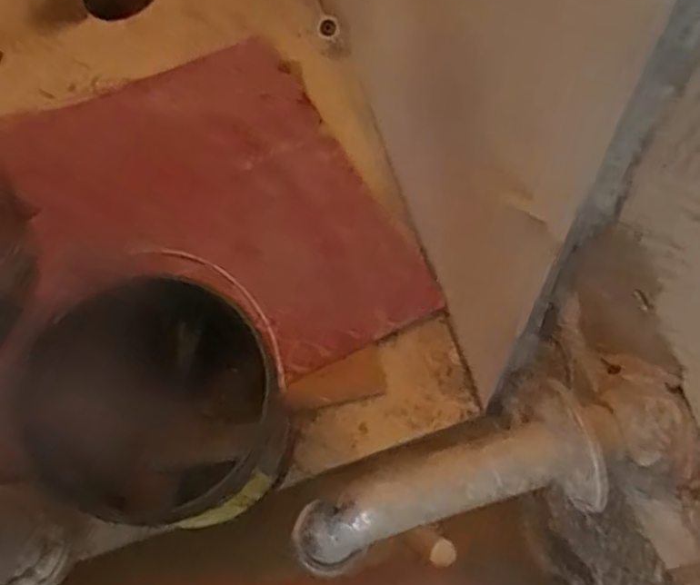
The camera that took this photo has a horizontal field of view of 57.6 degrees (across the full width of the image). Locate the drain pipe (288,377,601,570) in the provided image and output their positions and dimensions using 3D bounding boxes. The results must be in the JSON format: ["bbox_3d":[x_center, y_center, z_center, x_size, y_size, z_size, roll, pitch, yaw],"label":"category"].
[{"bbox_3d":[0.049,0.111,0.334,0.156,0.066,0.056,-20,64,-8],"label":"drain pipe"}]

